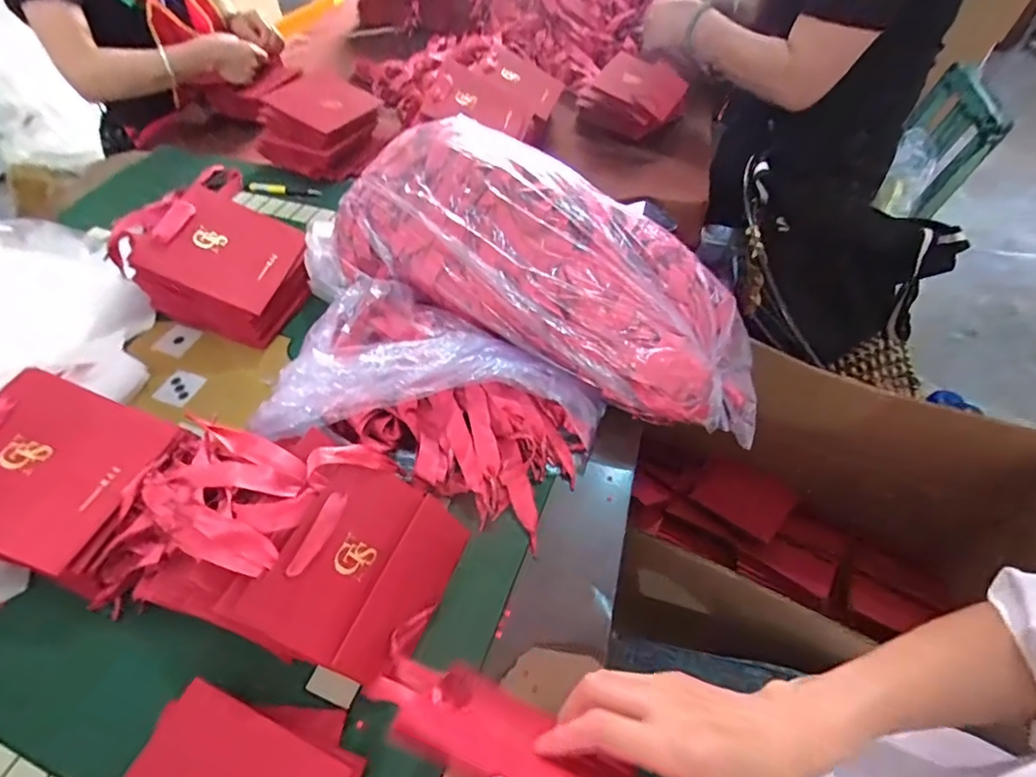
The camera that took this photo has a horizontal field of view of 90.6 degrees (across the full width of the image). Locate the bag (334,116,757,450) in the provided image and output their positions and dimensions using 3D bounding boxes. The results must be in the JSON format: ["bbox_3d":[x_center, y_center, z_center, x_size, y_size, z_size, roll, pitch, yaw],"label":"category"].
[{"bbox_3d":[0.044,-0.135,0.575,0.500,0.153,0.223,26,57,20],"label":"bag"}]

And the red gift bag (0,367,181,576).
[{"bbox_3d":[-0.404,0.060,0.432,0.149,0.011,0.140,29,56,-8],"label":"red gift bag"}]

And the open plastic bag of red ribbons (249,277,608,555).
[{"bbox_3d":[-0.076,0.009,0.499,0.291,0.101,0.202,17,54,15],"label":"open plastic bag of red ribbons"}]

